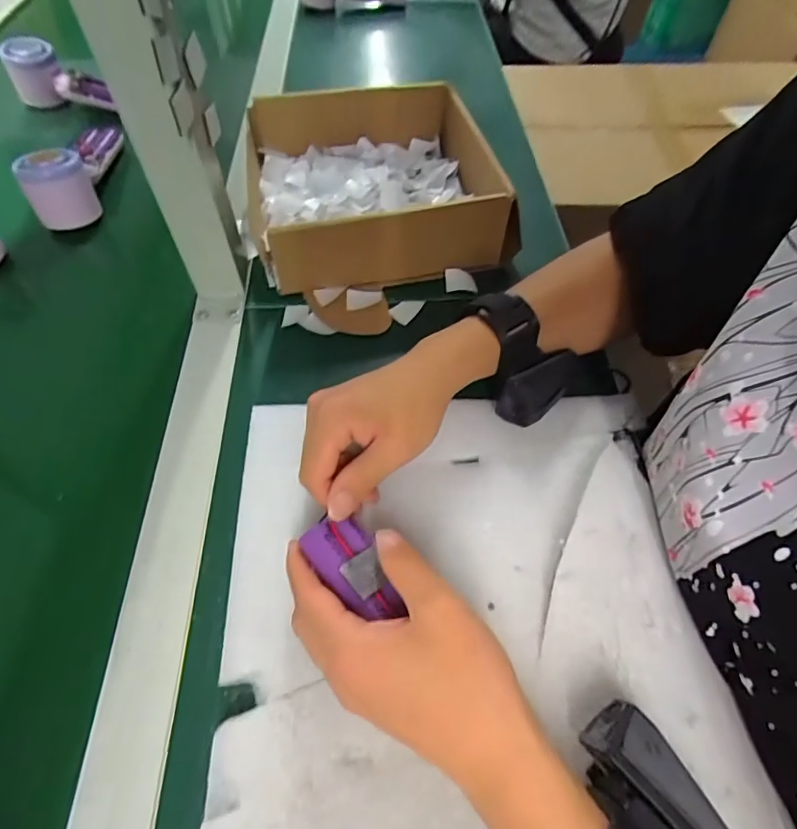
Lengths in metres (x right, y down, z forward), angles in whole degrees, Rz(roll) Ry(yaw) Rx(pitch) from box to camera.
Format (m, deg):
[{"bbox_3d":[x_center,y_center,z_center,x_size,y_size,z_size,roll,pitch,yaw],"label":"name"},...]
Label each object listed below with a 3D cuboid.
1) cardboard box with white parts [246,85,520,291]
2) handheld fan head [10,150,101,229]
[{"bbox_3d":[-0.022,-0.231,0.475,0.223,0.074,0.239,-8,58,-8],"label":"cardboard box with white parts"},{"bbox_3d":[-0.321,-0.213,0.465,0.048,0.057,0.043,2,57,-2],"label":"handheld fan head"}]

